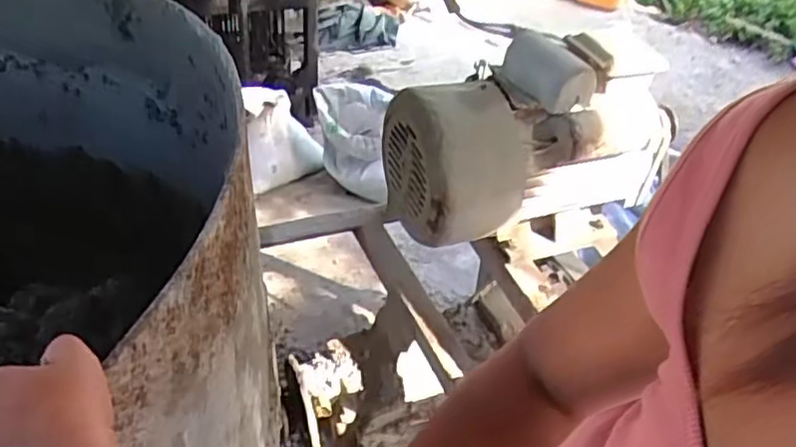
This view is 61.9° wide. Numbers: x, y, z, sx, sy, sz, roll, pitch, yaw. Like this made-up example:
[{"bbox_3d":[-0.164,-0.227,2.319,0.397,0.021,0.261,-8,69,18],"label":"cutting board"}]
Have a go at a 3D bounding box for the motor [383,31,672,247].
[{"bbox_3d":[0.220,-0.147,1.052,0.432,0.254,0.219,-10,39,-17],"label":"motor"}]

